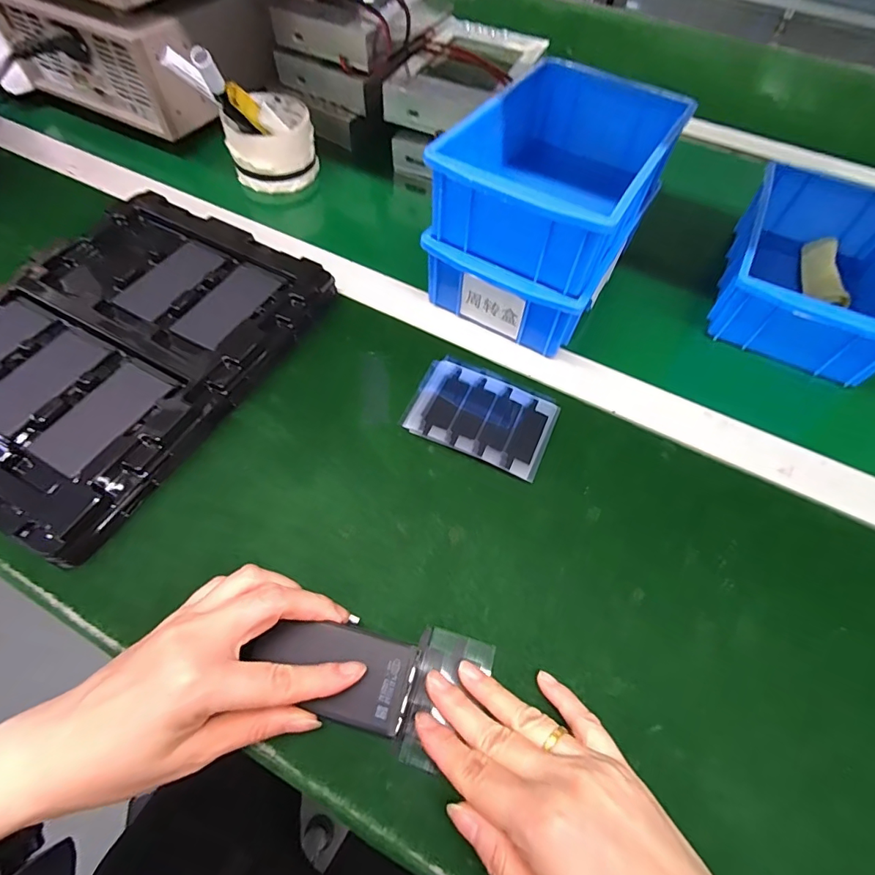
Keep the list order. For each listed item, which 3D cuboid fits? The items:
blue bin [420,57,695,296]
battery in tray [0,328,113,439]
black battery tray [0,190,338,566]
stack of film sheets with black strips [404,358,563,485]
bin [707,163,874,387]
[{"bbox_3d":[0.095,-0.205,0.360,0.127,0.064,0.200,29,62,14],"label":"blue bin"},{"bbox_3d":[-0.270,-0.041,0.324,0.046,0.006,0.083,24,61,10],"label":"battery in tray"},{"bbox_3d":[-0.237,-0.075,0.354,0.215,0.025,0.273,29,62,13],"label":"black battery tray"},{"bbox_3d":[0.034,-0.020,0.353,0.104,0.010,0.080,23,60,10],"label":"stack of film sheets with black strips"},{"bbox_3d":[0.329,-0.149,0.412,0.128,0.065,0.203,26,61,11],"label":"bin"}]

